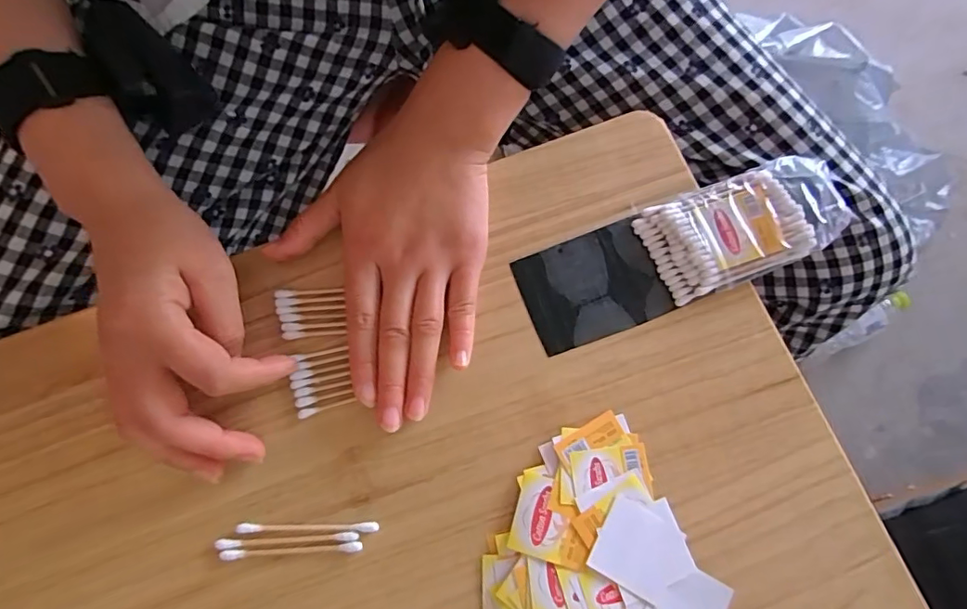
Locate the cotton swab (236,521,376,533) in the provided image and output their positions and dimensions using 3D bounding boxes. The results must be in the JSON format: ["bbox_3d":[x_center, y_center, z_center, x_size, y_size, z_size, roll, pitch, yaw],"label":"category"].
[{"bbox_3d":[-0.090,0.115,0.271,0.071,0.004,0.005,0,75,-1],"label":"cotton swab"}]

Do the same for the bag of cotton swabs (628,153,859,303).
[{"bbox_3d":[0.155,-0.046,0.314,0.117,0.024,0.059,-19,77,-6],"label":"bag of cotton swabs"}]

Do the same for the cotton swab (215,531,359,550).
[{"bbox_3d":[-0.100,0.120,0.269,0.071,0.004,0.005,-2,75,-2],"label":"cotton swab"}]

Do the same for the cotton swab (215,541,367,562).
[{"bbox_3d":[-0.098,0.125,0.267,0.071,0.004,0.005,-3,75,-2],"label":"cotton swab"}]

